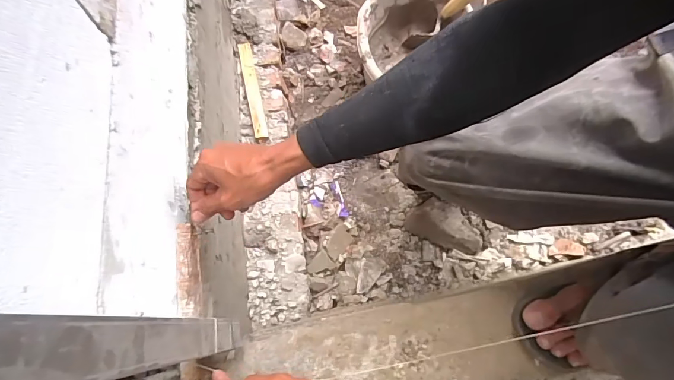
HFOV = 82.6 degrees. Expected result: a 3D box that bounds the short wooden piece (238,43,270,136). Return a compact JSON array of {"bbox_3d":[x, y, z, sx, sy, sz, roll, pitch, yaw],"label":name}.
[{"bbox_3d":[-0.216,-0.258,0.984,0.034,0.020,0.278,-13,72,-5],"label":"short wooden piece"}]

